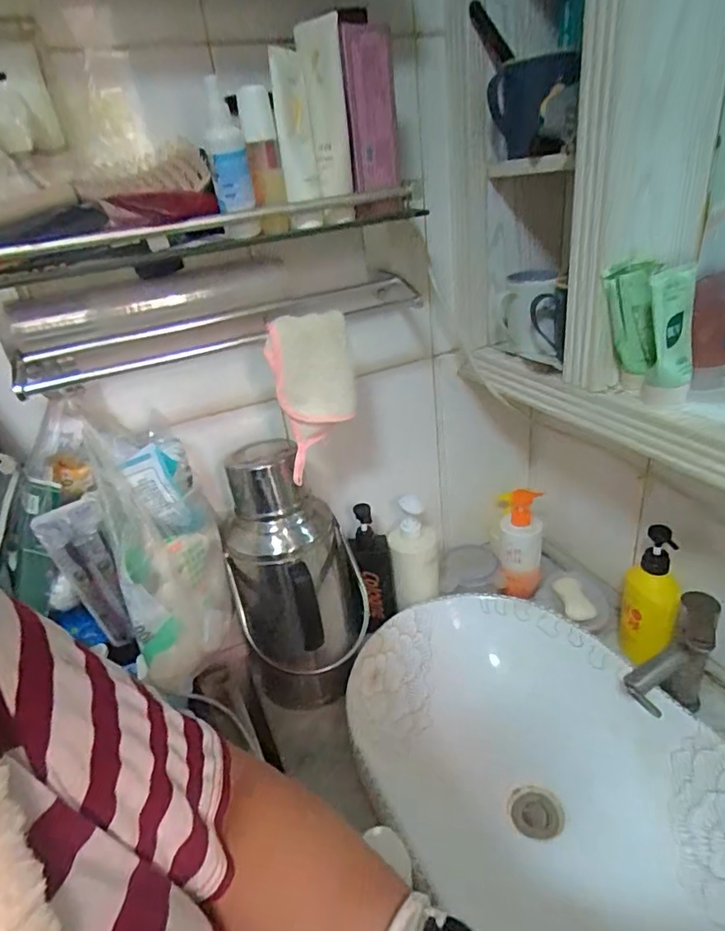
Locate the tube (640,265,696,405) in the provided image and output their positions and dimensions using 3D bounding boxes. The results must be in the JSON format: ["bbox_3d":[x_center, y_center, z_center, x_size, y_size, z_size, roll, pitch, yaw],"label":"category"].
[{"bbox_3d":[0.312,-0.129,0.546,0.049,0.126,0.051,10,33,27],"label":"tube"}]

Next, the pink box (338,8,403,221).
[{"bbox_3d":[0.010,-0.363,0.567,0.052,0.180,0.079,-5,29,1],"label":"pink box"}]

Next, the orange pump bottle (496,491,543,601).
[{"bbox_3d":[0.277,0.131,0.950,0.075,0.191,0.084,2,30,14],"label":"orange pump bottle"}]

